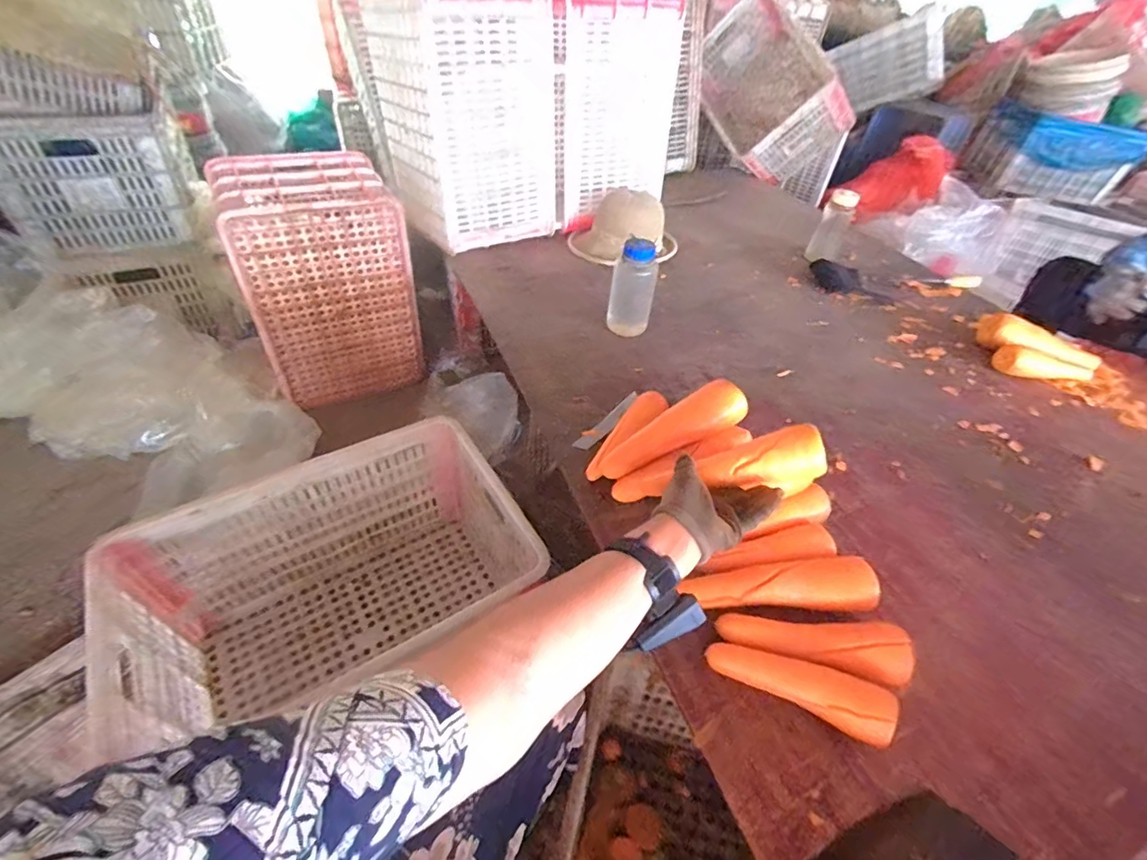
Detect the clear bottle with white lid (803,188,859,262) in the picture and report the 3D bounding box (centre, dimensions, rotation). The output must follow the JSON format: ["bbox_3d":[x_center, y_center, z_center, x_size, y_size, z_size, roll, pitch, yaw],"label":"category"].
[{"bbox_3d":[0.649,-0.500,1.264,0.074,0.176,0.067,23,47,17],"label":"clear bottle with white lid"}]

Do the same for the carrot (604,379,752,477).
[{"bbox_3d":[0.138,0.003,0.697,0.222,0.047,0.051,-30,50,0],"label":"carrot"}]

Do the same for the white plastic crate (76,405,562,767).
[{"bbox_3d":[-0.376,0.243,0.809,0.561,0.303,0.297,-16,48,-21],"label":"white plastic crate"}]

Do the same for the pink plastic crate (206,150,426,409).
[{"bbox_3d":[-0.596,-0.347,1.217,0.333,0.506,0.258,-20,50,-24],"label":"pink plastic crate"}]

